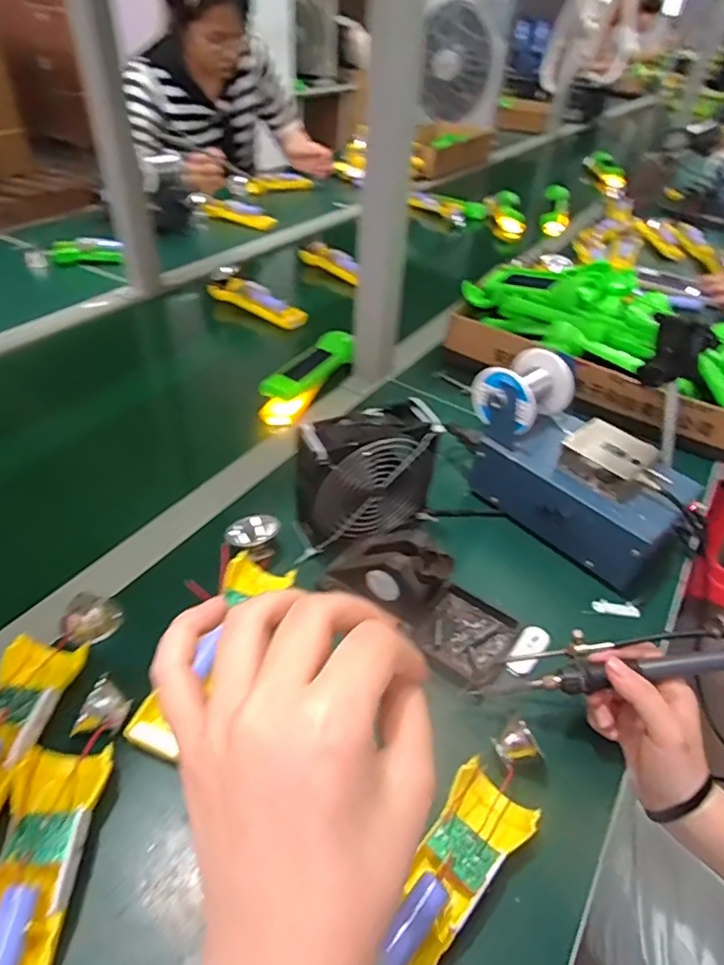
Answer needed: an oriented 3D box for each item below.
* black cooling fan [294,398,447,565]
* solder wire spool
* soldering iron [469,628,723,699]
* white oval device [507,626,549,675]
[{"bbox_3d":[0.004,-0.004,0.514,0.123,0.118,0.051,-13,43,-20],"label":"black cooling fan"},{"bbox_3d":[0.153,-0.085,0.557,0.069,0.071,0.069,33,48,30],"label":"solder wire spool"},{"bbox_3d":[0.180,0.123,0.396,0.207,0.024,0.034,-10,38,13],"label":"soldering iron"},{"bbox_3d":[0.134,0.135,0.467,0.021,0.007,0.045,29,58,26],"label":"white oval device"}]

